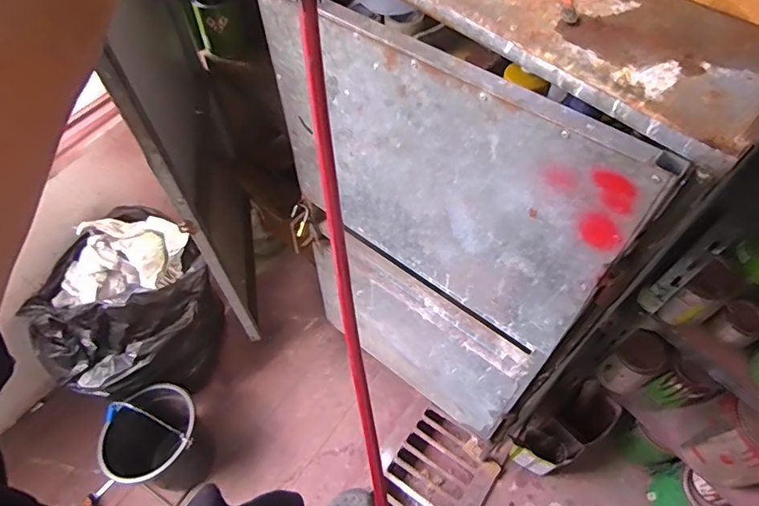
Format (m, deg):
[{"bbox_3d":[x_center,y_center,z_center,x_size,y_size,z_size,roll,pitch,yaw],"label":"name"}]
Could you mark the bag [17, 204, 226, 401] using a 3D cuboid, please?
[{"bbox_3d":[-0.756,0.195,1.495,0.384,0.506,0.502,24,60,15],"label":"bag"}]

